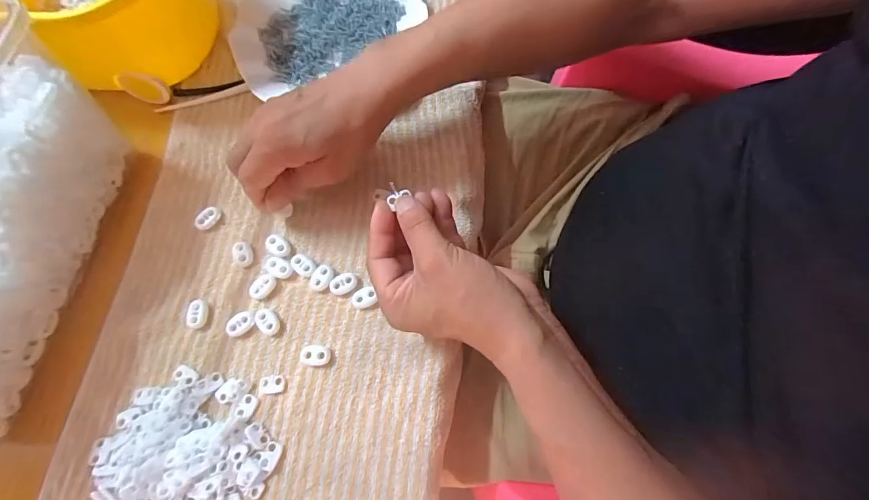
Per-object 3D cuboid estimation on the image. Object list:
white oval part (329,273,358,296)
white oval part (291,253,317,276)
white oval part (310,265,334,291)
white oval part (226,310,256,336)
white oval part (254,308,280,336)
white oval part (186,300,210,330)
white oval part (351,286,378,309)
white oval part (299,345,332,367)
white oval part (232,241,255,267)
[{"bbox_3d":[-0.073,0.027,0.325,0.023,0.005,0.016,-31,73,-8],"label":"white oval part"},{"bbox_3d":[-0.108,0.013,0.330,0.023,0.004,0.014,40,77,14],"label":"white oval part"},{"bbox_3d":[-0.091,0.023,0.327,0.016,0.005,0.022,24,73,9],"label":"white oval part"},{"bbox_3d":[-0.152,0.057,0.316,0.023,0.006,0.016,-34,73,-9],"label":"white oval part"},{"bbox_3d":[-0.132,0.056,0.316,0.016,0.005,0.023,-39,74,-11],"label":"white oval part"},{"bbox_3d":[-0.188,0.051,0.319,0.016,0.007,0.022,5,71,4],"label":"white oval part"},{"bbox_3d":[-0.056,0.038,0.319,0.020,0.007,0.016,-19,72,-5],"label":"white oval part"},{"bbox_3d":[-0.092,0.081,0.308,0.023,0.005,0.015,-2,71,1],"label":"white oval part"},{"bbox_3d":[-0.161,0.003,0.334,0.016,0.004,0.022,-9,71,-1],"label":"white oval part"}]

